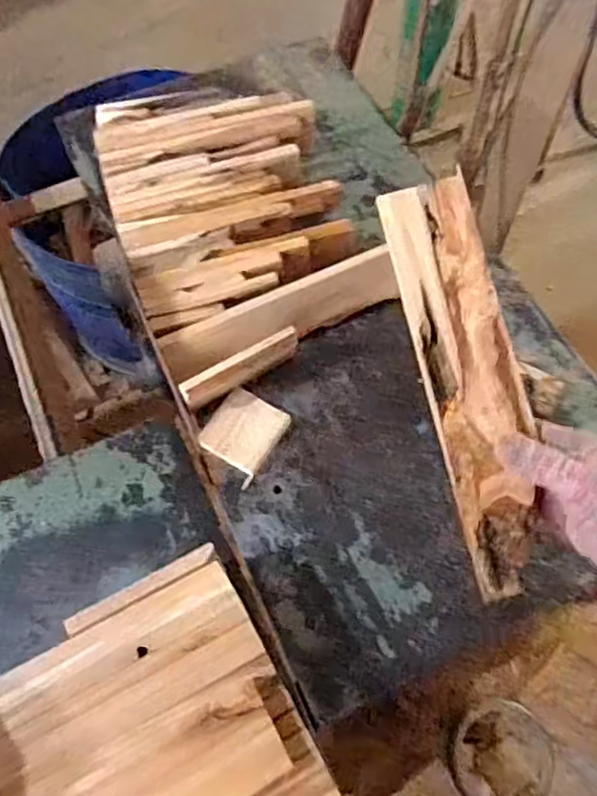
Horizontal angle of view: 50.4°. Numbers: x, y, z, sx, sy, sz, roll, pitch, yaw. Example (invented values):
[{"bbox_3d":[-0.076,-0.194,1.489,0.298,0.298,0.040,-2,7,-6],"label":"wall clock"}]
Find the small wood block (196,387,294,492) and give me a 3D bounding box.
[{"bbox_3d":[-0.057,0.036,0.649,0.067,0.015,0.079,29,67,16],"label":"small wood block"}]

